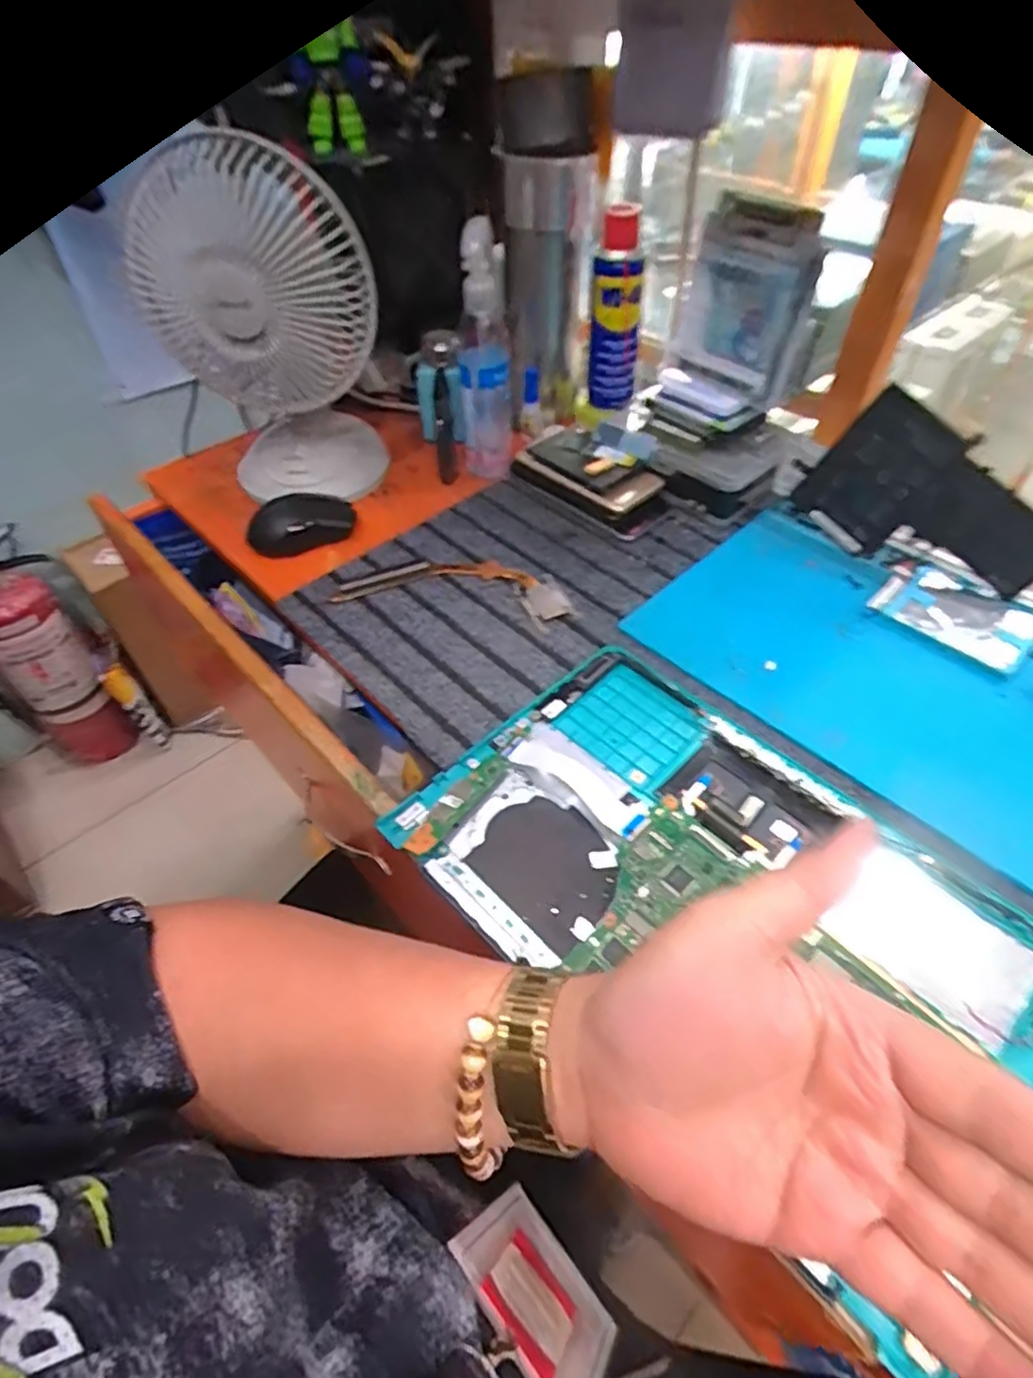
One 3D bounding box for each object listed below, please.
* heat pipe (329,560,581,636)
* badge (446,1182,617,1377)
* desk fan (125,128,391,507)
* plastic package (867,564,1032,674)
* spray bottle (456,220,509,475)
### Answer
[{"bbox_3d":[-0.052,-0.090,0.585,0.206,0.011,0.076,9,50,9],"label":"heat pipe"},{"bbox_3d":[0.013,0.331,0.367,0.004,0.137,0.093,-45,62,-6],"label":"badge"},{"bbox_3d":[-0.231,-0.322,0.629,0.178,0.290,0.193,-19,52,-14],"label":"desk fan"},{"bbox_3d":[0.357,-0.062,0.539,0.084,0.012,0.111,-36,57,-26],"label":"plastic package"},{"bbox_3d":[-0.033,-0.311,0.639,0.053,0.214,0.064,-3,49,-2],"label":"spray bottle"}]

